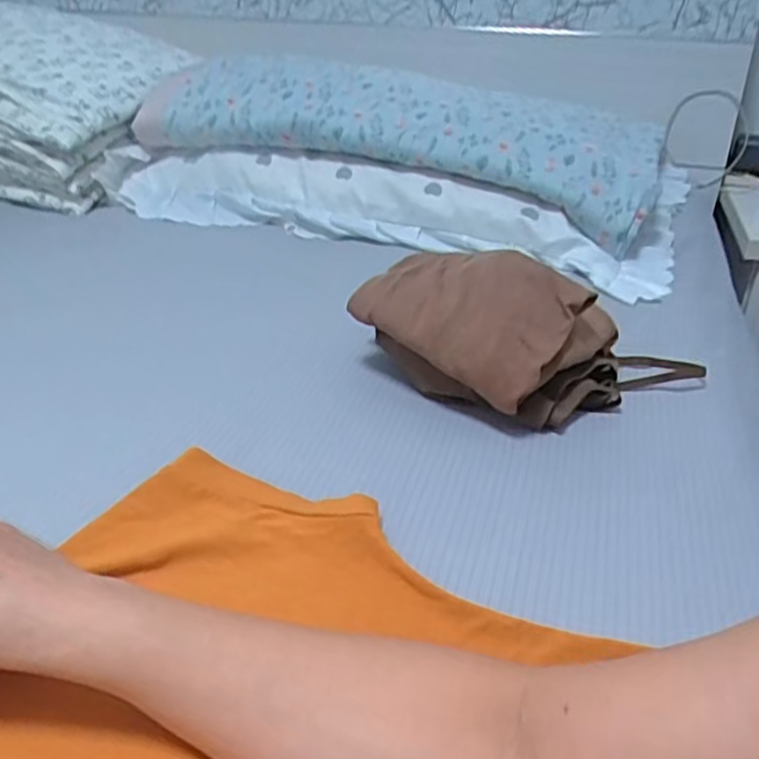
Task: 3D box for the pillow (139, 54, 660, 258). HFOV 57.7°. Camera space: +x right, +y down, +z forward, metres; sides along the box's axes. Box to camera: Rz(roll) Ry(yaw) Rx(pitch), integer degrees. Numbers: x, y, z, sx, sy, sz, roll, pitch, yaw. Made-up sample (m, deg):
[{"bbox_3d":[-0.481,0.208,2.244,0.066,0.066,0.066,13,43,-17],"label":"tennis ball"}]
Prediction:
[{"bbox_3d":[0.046,-0.364,0.976,0.685,0.122,0.358,15,34,20],"label":"pillow"}]

